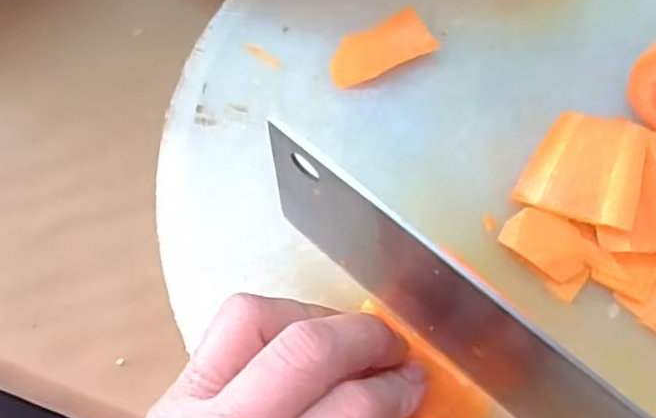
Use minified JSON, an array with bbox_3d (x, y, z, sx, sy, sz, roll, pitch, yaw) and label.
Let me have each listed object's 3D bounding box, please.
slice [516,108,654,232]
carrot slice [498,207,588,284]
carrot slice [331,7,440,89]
[{"bbox_3d":[0.102,-0.018,0.260,0.042,0.006,0.049,16,63,25],"label":"slice"},{"bbox_3d":[0.083,0.013,0.251,0.031,0.007,0.022,36,66,16],"label":"carrot slice"},{"bbox_3d":[0.023,-0.070,0.293,0.048,0.007,0.024,-26,66,-15],"label":"carrot slice"}]

